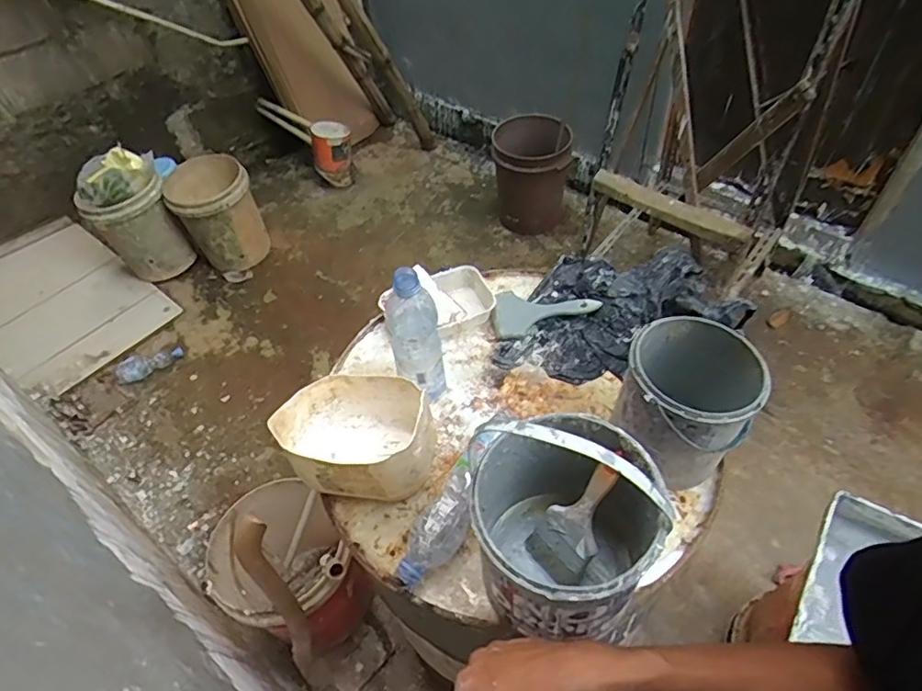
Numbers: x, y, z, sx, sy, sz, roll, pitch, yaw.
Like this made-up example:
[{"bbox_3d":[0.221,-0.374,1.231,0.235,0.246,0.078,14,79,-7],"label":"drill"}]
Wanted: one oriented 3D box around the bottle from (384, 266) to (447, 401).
[{"bbox_3d":[-0.058,0.002,0.758,0.062,0.226,0.058,-13,52,-4],"label":"bottle"}]

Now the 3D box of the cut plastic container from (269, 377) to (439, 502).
[{"bbox_3d":[-0.129,0.114,0.728,0.183,0.125,0.150,-2,52,5],"label":"cut plastic container"}]

